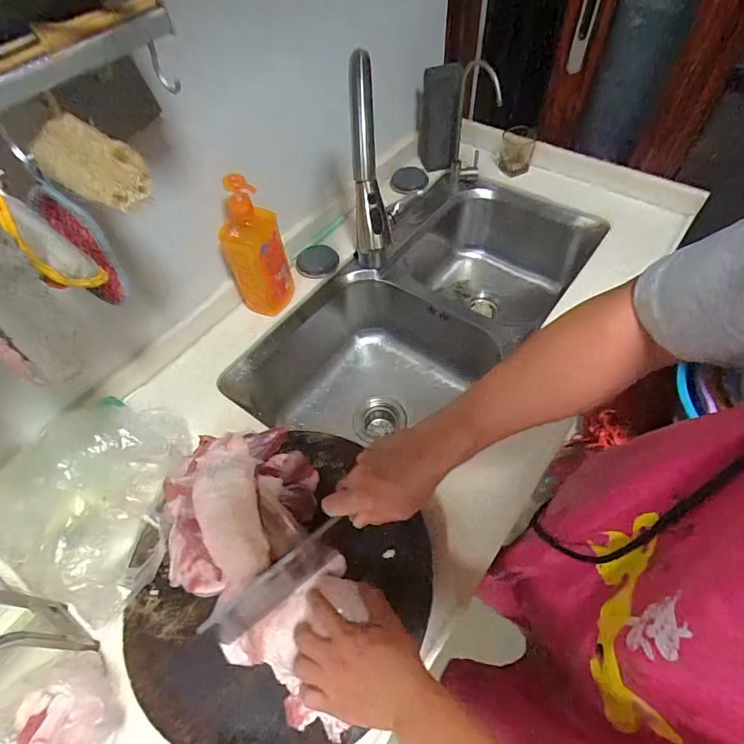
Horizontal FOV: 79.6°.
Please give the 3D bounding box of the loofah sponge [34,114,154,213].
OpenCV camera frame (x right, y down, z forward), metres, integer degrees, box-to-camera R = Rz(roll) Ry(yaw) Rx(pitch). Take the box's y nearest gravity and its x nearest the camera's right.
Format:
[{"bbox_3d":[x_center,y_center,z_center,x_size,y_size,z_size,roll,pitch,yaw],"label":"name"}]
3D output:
[{"bbox_3d":[-0.248,-0.182,0.390,0.086,0.053,0.047,23,61,18],"label":"loofah sponge"}]

